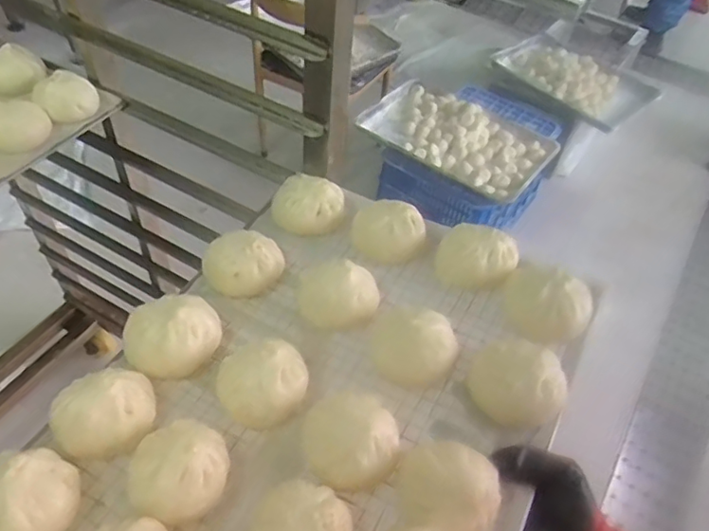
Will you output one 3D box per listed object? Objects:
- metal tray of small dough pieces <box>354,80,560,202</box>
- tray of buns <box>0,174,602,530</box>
[{"bbox_3d":[0.316,-0.424,1.821,0.597,0.065,0.361,36,56,25],"label":"metal tray of small dough pieces"},{"bbox_3d":[-0.045,0.143,0.468,0.370,0.073,0.556,25,52,18],"label":"tray of buns"}]

